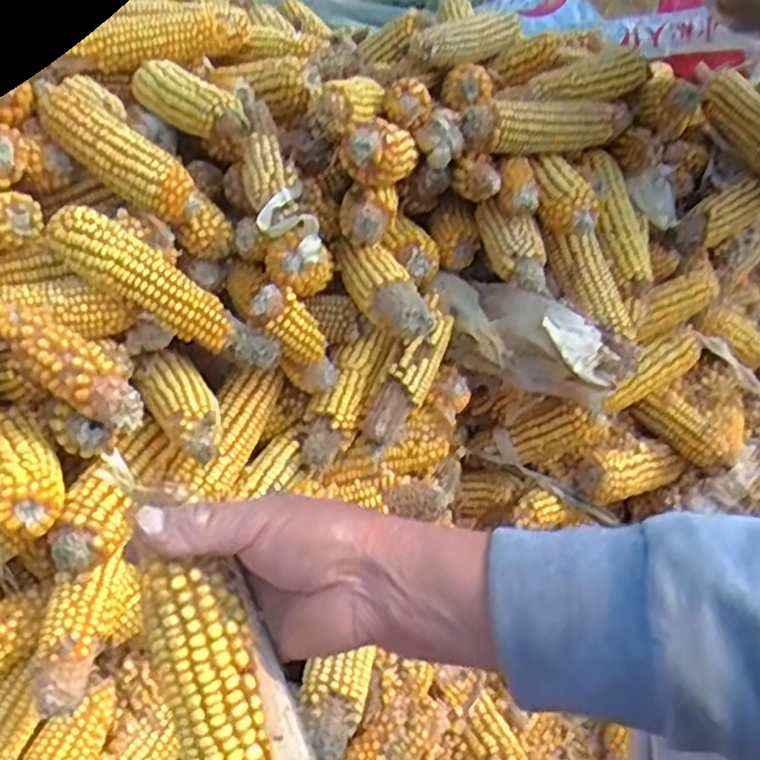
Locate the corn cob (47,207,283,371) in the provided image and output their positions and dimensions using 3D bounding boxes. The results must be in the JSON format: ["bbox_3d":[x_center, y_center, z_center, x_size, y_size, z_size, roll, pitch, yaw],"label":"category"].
[{"bbox_3d":[-0.157,-0.067,0.552,0.189,0.040,0.051,34,35,-16],"label":"corn cob"}]

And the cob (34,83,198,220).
[{"bbox_3d":[-0.213,-0.189,0.594,0.157,0.040,0.048,37,48,12],"label":"cob"}]

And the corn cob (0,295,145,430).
[{"bbox_3d":[-0.232,-0.020,0.512,0.158,0.031,0.043,34,45,6],"label":"corn cob"}]

